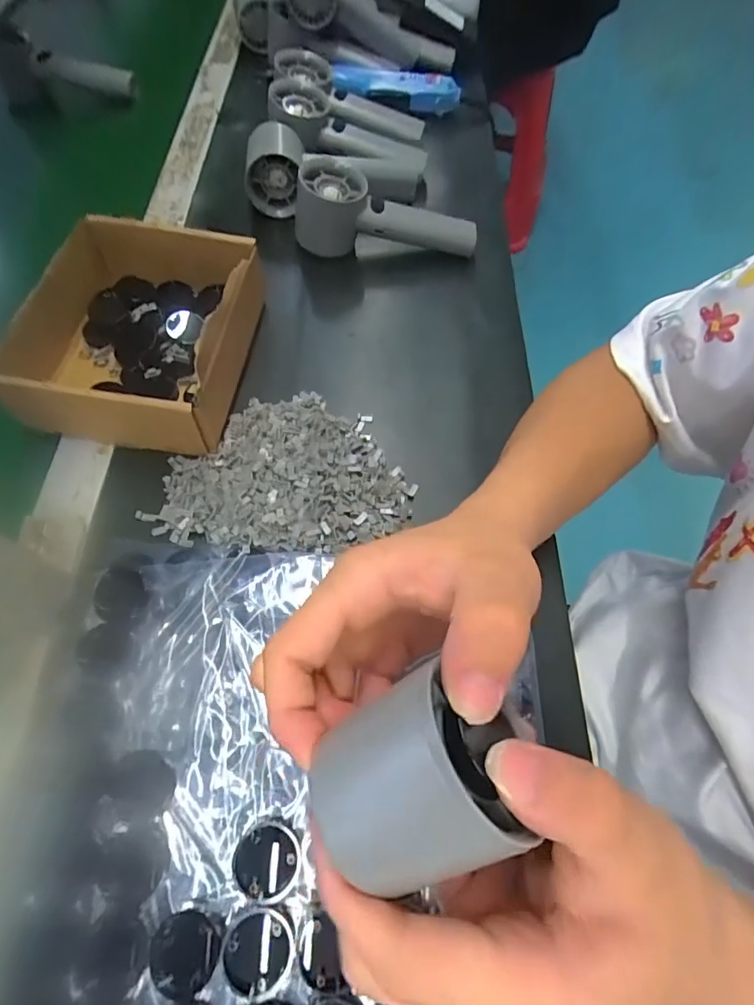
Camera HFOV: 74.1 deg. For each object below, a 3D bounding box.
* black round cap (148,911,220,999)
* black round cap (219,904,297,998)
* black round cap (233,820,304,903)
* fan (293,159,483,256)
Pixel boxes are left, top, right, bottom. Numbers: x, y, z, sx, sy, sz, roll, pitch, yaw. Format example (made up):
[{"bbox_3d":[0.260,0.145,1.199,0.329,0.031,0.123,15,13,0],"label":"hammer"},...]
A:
[{"bbox_3d":[-0.084,0.195,0.215,0.030,0.007,0.028,0,62,-1],"label":"black round cap"},{"bbox_3d":[-0.051,0.194,0.216,0.030,0.004,0.030,0,62,-1],"label":"black round cap"},{"bbox_3d":[-0.051,0.166,0.231,0.030,0.004,0.029,0,62,-1],"label":"black round cap"},{"bbox_3d":[0.009,-0.260,0.439,0.158,0.048,0.064,-2,62,-2],"label":"fan"}]

